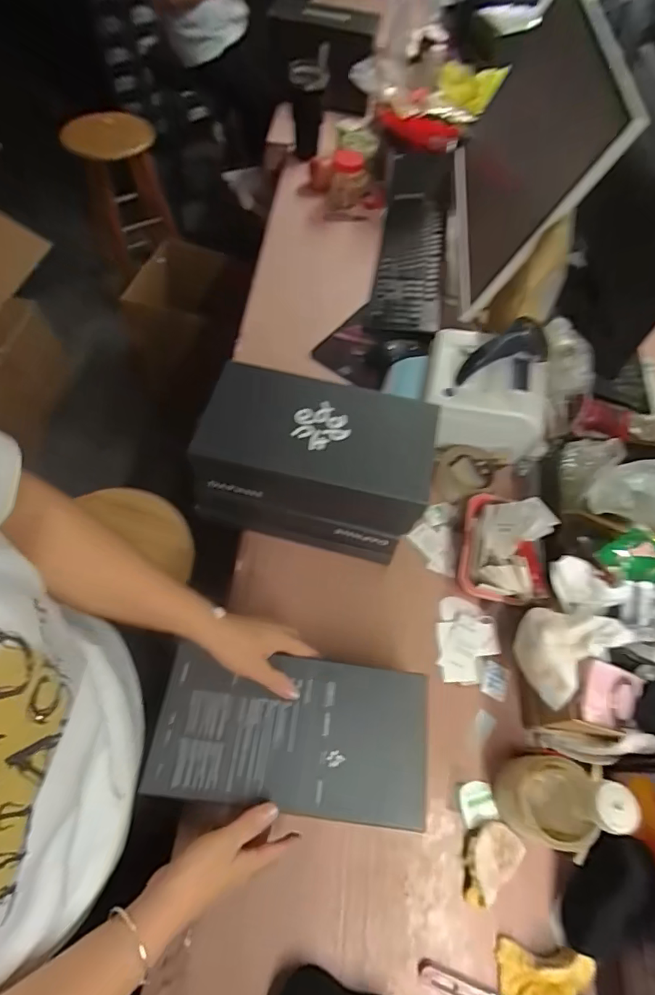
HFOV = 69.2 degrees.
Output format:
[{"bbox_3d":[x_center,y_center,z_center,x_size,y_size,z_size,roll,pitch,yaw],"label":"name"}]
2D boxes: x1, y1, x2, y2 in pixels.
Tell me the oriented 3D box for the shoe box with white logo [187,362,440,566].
[{"bbox_3d":[-0.022,-0.050,0.670,0.309,0.195,0.174,11,61,2],"label":"shoe box with white logo"}]

